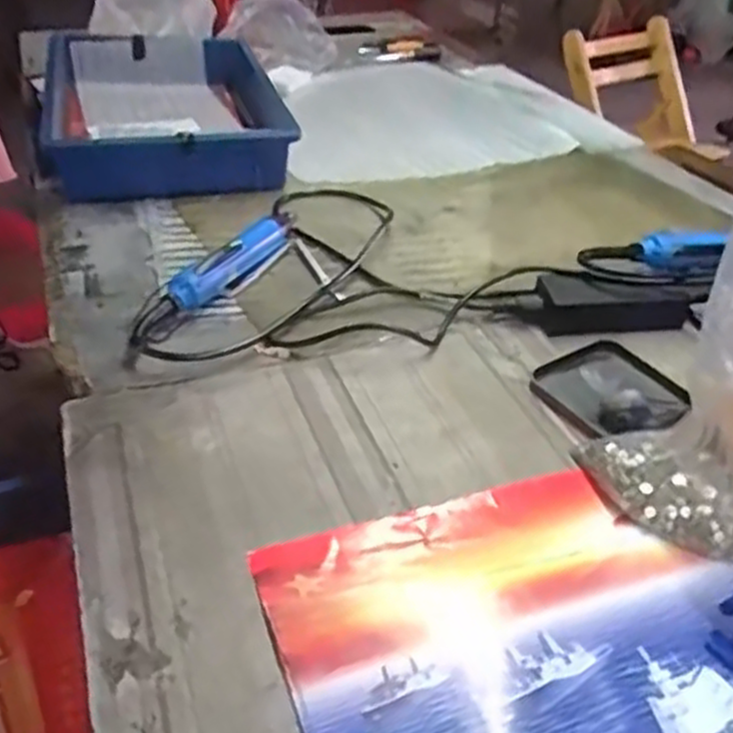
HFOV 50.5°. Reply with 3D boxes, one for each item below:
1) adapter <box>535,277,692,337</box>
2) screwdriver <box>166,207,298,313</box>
[{"bbox_3d":[0.218,-0.054,0.706,0.120,0.035,0.051,5,36,2],"label":"adapter"},{"bbox_3d":[-0.120,-0.113,0.767,0.030,0.039,0.205,17,38,18],"label":"screwdriver"}]

